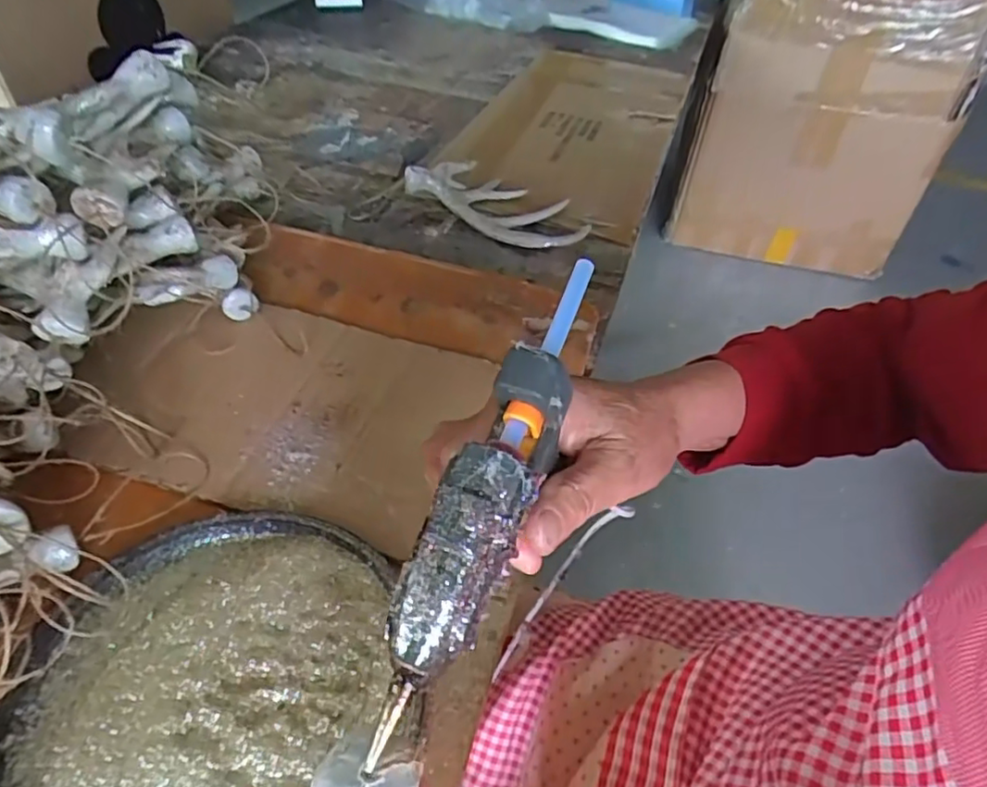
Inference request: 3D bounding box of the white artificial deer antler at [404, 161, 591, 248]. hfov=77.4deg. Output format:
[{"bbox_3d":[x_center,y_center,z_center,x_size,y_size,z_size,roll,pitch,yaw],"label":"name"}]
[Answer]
[{"bbox_3d":[0.011,-0.235,0.741,0.220,0.052,0.109,29,52,22],"label":"white artificial deer antler"}]

